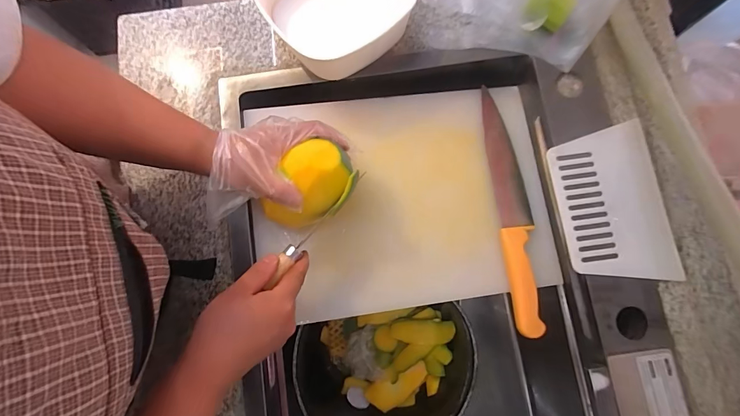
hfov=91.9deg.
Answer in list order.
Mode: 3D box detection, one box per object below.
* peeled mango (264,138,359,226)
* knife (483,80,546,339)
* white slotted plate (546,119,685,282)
[{"bbox_3d":[-0.060,-0.017,0.372,0.071,0.072,0.093,34,82,6],"label":"peeled mango"},{"bbox_3d":[0.179,-0.006,0.449,0.042,0.030,0.310,-3,80,0],"label":"knife"},{"bbox_3d":[0.276,-0.004,0.411,0.113,0.010,0.172,-7,80,-1],"label":"white slotted plate"}]

